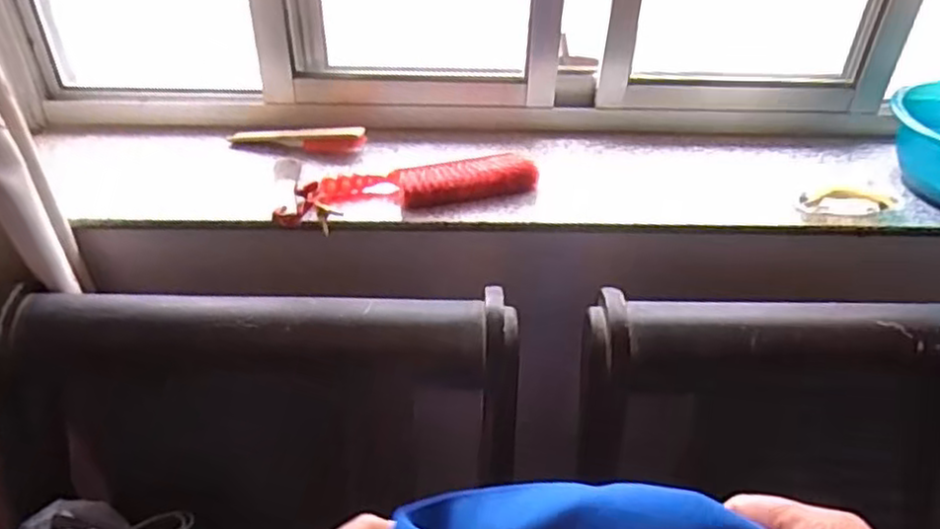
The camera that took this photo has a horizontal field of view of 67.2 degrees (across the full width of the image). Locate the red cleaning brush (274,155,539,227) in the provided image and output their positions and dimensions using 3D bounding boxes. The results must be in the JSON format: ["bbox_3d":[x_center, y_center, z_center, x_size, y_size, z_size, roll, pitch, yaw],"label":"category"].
[{"bbox_3d":[-0.078,-0.108,0.934,0.342,0.033,0.067,-7,39,-11],"label":"red cleaning brush"}]

